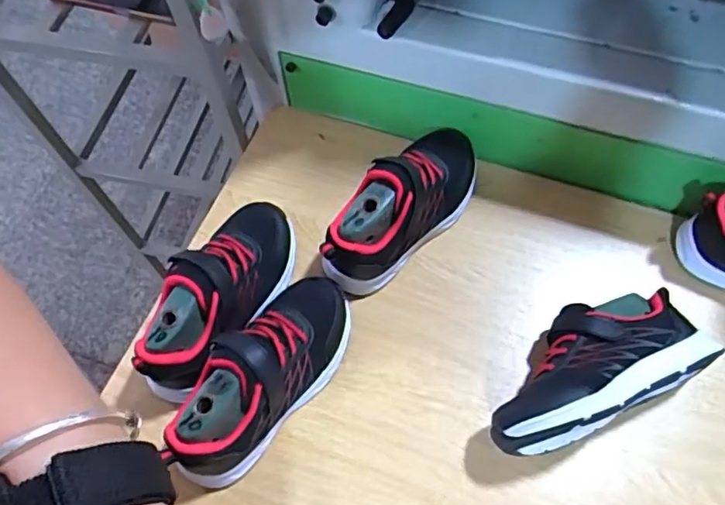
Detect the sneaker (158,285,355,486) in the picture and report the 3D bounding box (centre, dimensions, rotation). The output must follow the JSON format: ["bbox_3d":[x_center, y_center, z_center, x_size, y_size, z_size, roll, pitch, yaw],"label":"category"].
[{"bbox_3d":[-0.078,0.093,0.458,0.071,0.082,0.190,32,55,16],"label":"sneaker"}]

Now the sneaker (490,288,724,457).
[{"bbox_3d":[0.175,0.090,0.453,0.177,0.075,0.084,-24,63,-9],"label":"sneaker"}]

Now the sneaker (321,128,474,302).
[{"bbox_3d":[0.041,-0.049,0.522,0.071,0.082,0.194,33,69,19],"label":"sneaker"}]

